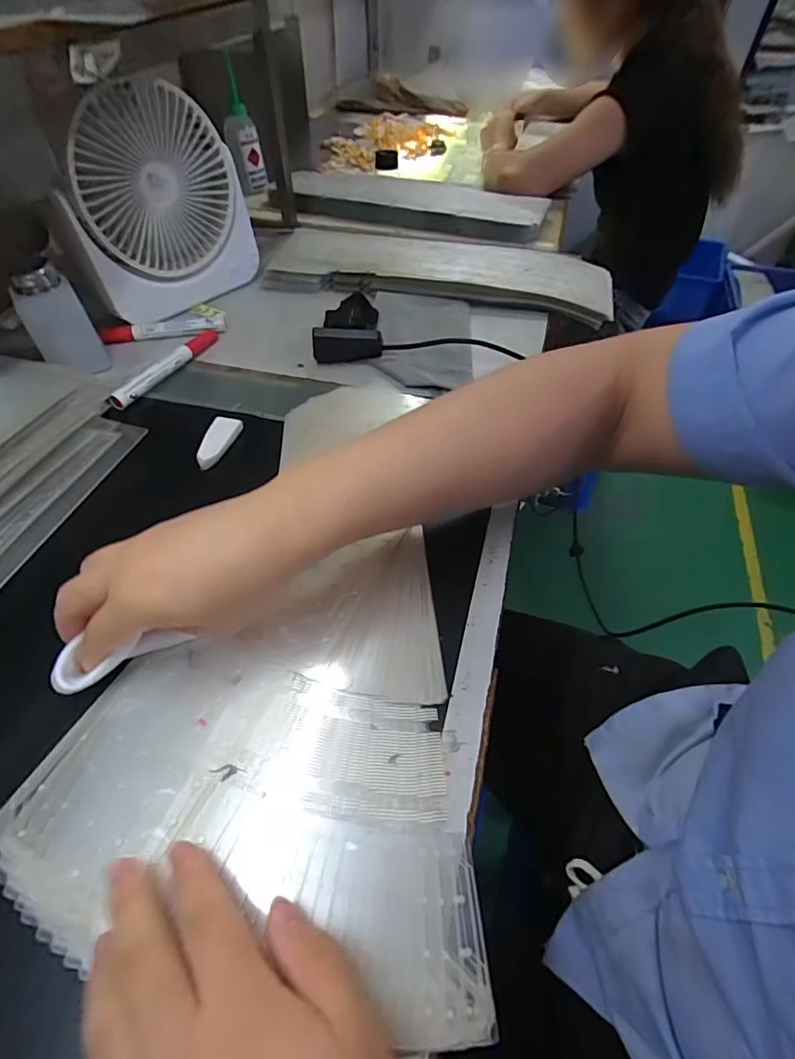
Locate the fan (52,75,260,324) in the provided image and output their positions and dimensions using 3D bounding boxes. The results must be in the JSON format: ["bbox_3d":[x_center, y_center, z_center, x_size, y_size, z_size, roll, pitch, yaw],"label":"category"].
[{"bbox_3d":[-0.240,-0.327,0.510,0.049,0.193,0.179,27,56,22],"label":"fan"}]

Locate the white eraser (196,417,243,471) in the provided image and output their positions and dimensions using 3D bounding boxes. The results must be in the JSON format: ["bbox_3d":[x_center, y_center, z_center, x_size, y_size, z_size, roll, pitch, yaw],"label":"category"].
[{"bbox_3d":[-0.157,-0.076,0.422,0.026,0.011,0.056,12,52,11],"label":"white eraser"}]

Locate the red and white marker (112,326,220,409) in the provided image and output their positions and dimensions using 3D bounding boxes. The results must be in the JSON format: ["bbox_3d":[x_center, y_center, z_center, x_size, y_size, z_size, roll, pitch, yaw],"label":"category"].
[{"bbox_3d":[-0.229,-0.167,0.493,0.017,0.017,0.146,18,53,15],"label":"red and white marker"}]

